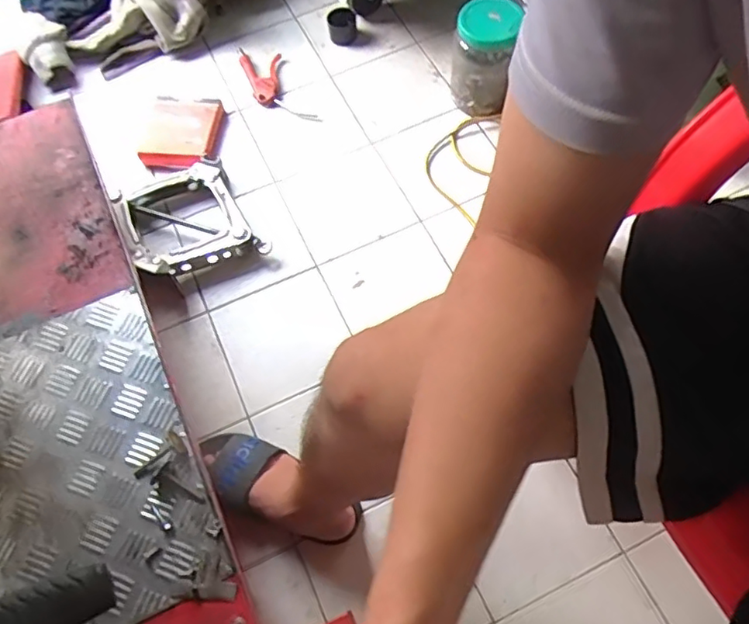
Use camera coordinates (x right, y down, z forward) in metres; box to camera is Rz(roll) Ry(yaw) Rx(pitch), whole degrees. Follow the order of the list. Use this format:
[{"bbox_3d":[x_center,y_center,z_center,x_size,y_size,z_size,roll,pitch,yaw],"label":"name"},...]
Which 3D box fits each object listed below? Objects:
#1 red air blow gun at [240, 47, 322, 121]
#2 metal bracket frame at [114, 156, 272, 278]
[{"bbox_3d":[-0.191,-0.448,1.169,0.093,0.029,0.217,-43,85,-16],"label":"red air blow gun"},{"bbox_3d":[-0.329,-0.160,1.029,0.201,0.062,0.239,-29,67,-10],"label":"metal bracket frame"}]

